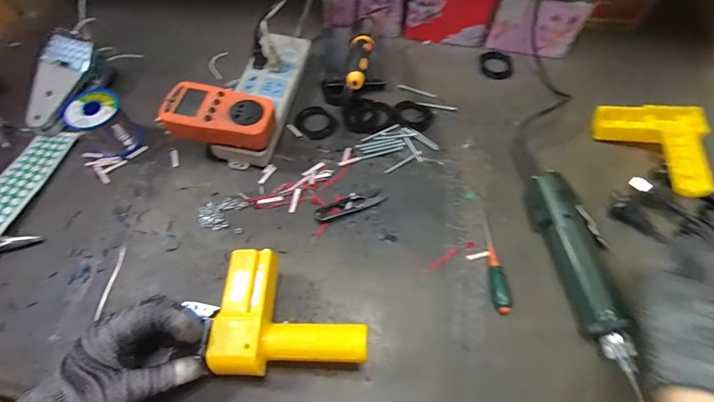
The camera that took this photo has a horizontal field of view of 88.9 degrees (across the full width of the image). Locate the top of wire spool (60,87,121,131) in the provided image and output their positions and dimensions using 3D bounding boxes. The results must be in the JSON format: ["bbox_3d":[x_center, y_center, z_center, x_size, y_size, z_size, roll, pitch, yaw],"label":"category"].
[{"bbox_3d":[-0.342,-0.117,0.468,0.064,0.015,0.063,0,61,-1],"label":"top of wire spool"}]

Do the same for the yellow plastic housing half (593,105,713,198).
[{"bbox_3d":[0.398,-0.076,0.463,0.111,0.030,0.160,-22,47,-2],"label":"yellow plastic housing half"}]

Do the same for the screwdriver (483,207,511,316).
[{"bbox_3d":[0.158,0.064,0.418,0.017,0.012,0.127,3,61,3],"label":"screwdriver"}]

